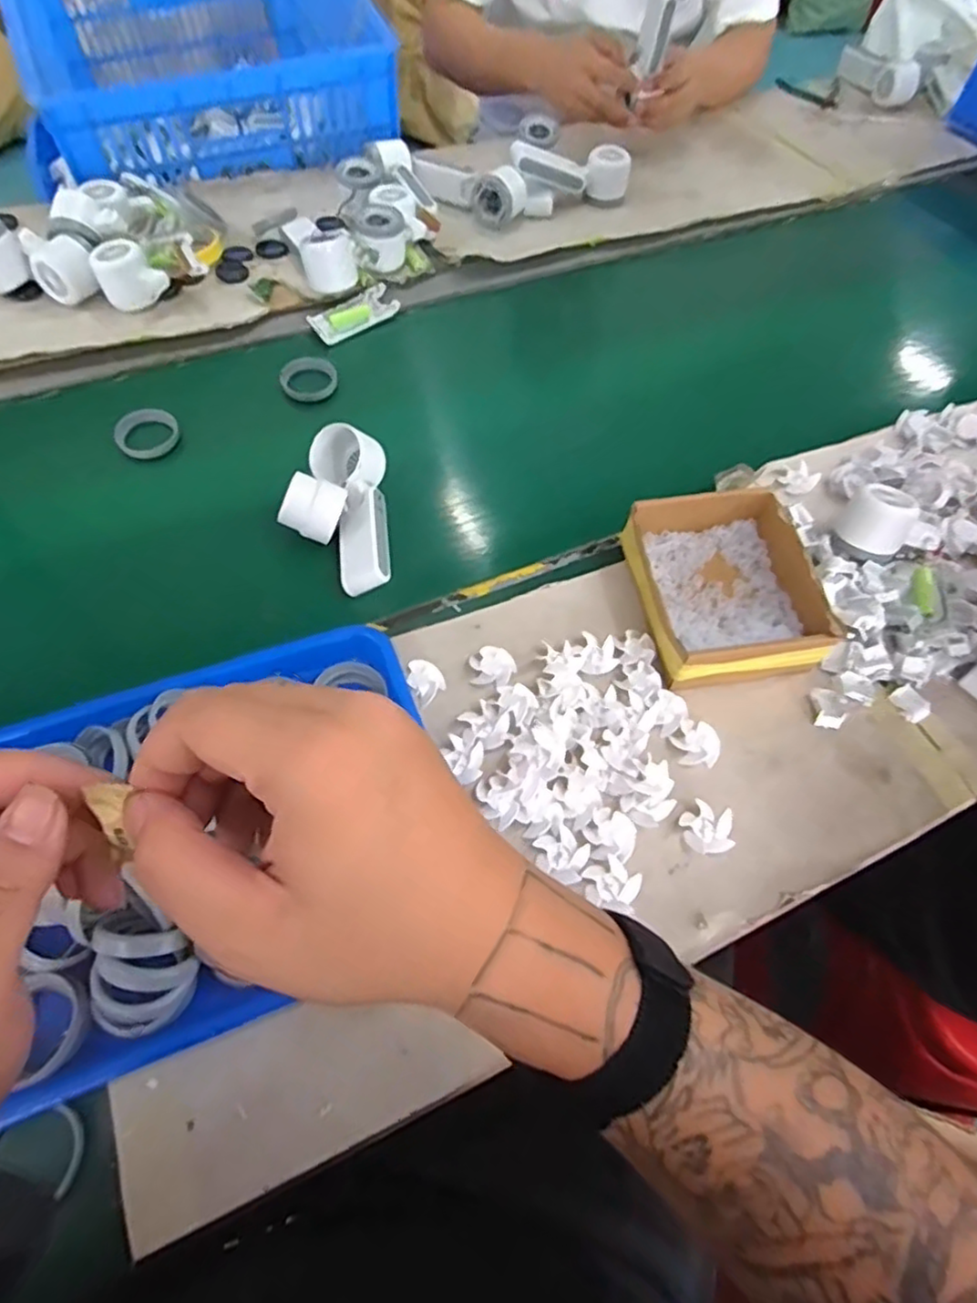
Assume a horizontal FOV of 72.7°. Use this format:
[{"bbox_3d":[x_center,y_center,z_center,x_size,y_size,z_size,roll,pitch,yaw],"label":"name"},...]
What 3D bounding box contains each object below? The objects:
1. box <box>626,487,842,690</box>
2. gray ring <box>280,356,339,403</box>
[{"bbox_3d":[0.206,-0.058,0.588,0.149,0.055,0.166,-9,61,-8],"label":"box"},{"bbox_3d":[-0.201,-0.308,0.744,0.061,0.014,0.064,1,60,-2],"label":"gray ring"}]

